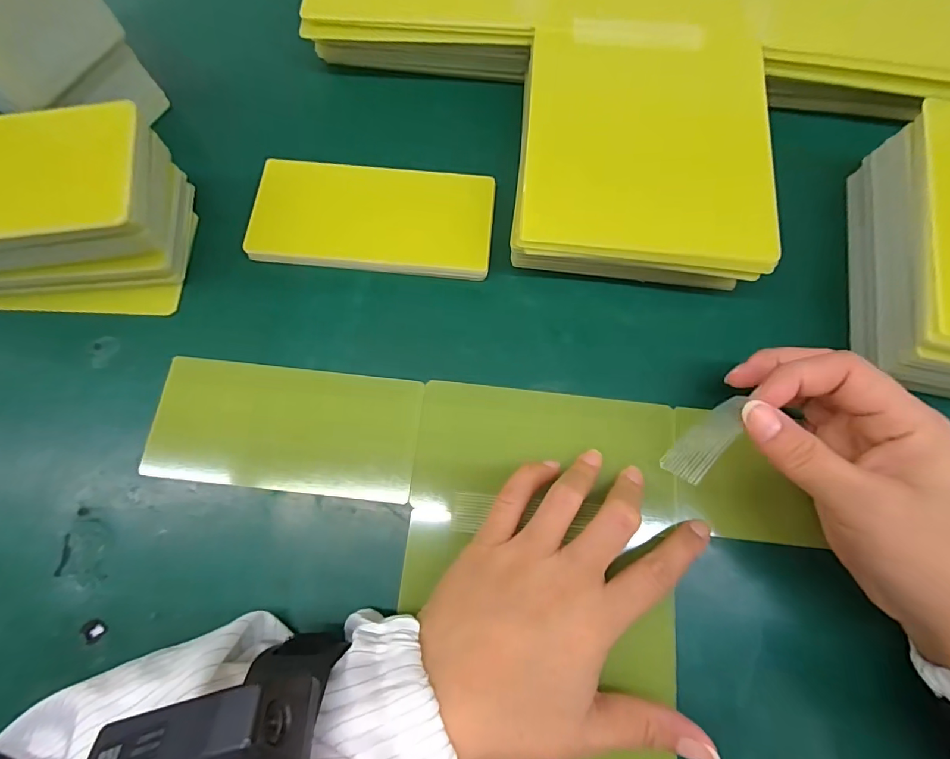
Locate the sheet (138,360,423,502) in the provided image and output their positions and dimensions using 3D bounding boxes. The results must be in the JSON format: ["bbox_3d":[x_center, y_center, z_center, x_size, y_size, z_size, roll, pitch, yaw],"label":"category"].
[{"bbox_3d":[-0.102,0.026,0.249,0.140,0.005,0.064,6,78,0],"label":"sheet"}]

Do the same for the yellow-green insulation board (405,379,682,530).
[{"bbox_3d":[0.037,0.040,0.246,0.135,0.009,0.067,6,78,3],"label":"yellow-green insulation board"}]

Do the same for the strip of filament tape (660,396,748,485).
[{"bbox_3d":[0.108,0.028,0.215,0.019,0.006,0.048,29,121,7],"label":"strip of filament tape"}]

